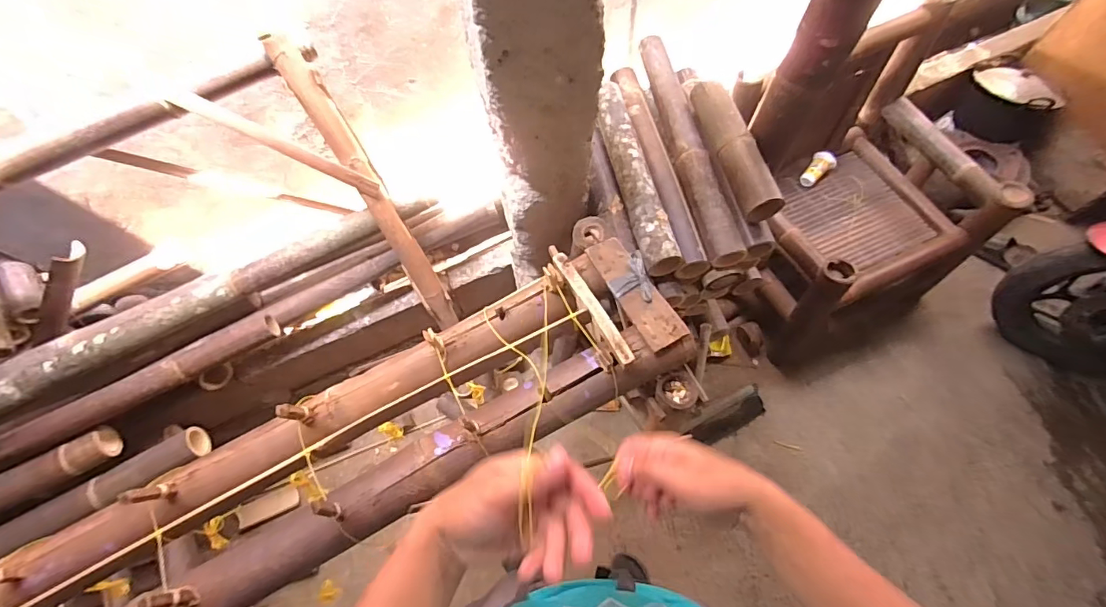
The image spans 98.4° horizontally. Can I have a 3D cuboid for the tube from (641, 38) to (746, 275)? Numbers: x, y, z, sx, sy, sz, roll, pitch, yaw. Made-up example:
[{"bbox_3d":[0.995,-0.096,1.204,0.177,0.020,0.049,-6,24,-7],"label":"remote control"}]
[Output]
[{"bbox_3d":[0.270,-0.334,0.981,0.069,0.054,0.568,-10,66,-3],"label":"tube"}]

